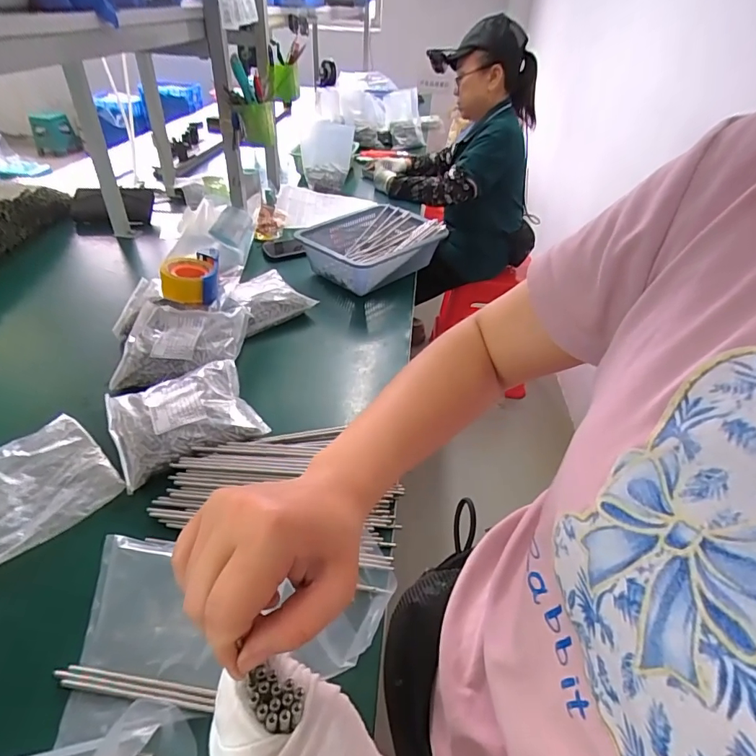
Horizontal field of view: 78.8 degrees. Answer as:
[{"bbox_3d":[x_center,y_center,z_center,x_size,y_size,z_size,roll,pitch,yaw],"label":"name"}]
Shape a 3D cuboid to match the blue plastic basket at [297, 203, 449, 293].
[{"bbox_3d":[-0.028,-0.313,1.083,0.290,0.092,0.233,-27,48,-32],"label":"blue plastic basket"}]

